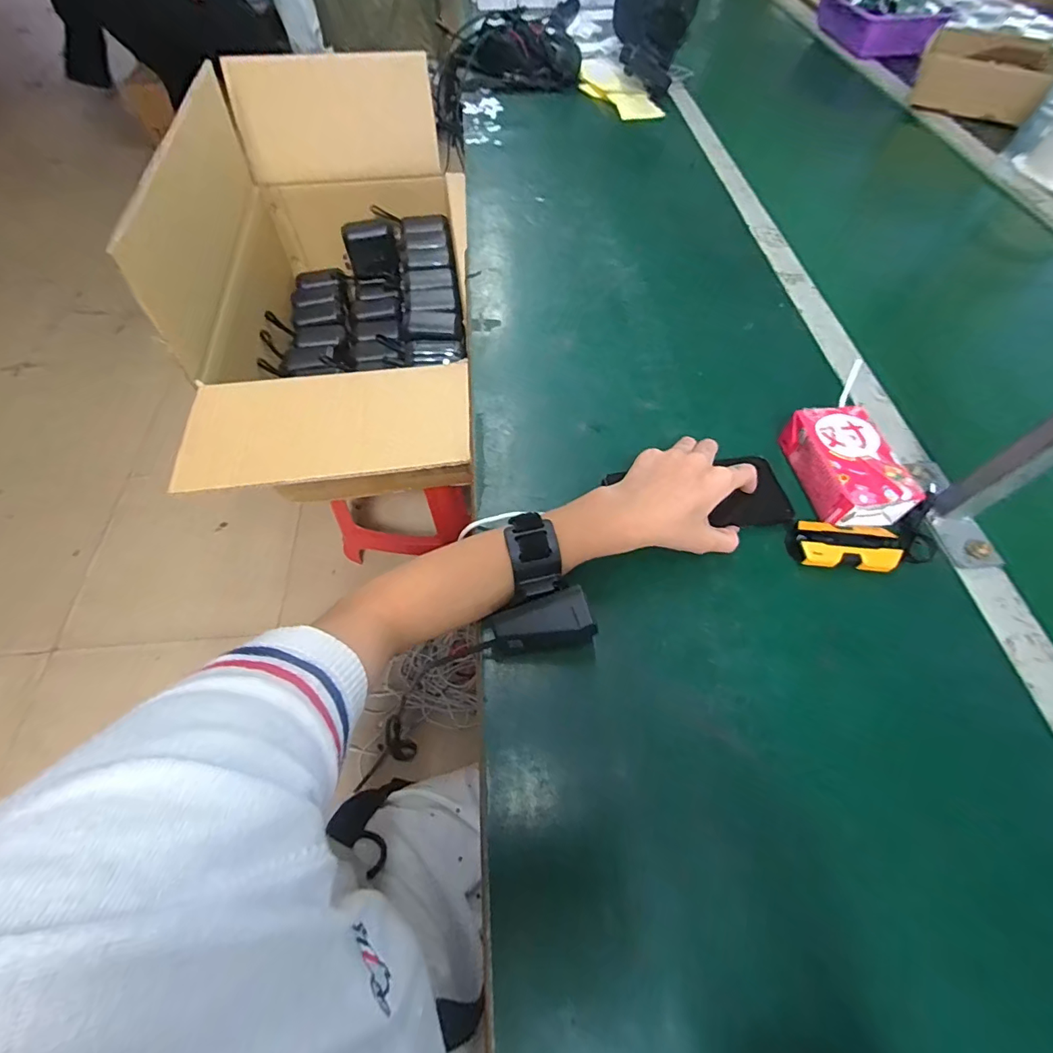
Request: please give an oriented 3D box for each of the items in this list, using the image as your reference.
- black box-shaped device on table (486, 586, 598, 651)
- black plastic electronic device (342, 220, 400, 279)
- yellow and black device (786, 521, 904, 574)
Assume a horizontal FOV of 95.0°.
[{"bbox_3d":[0.011,0.069,0.340,0.070,0.020,0.032,-15,59,9],"label":"black box-shaped device on table"},{"bbox_3d":[-0.287,-0.517,0.902,0.090,0.098,0.029,-11,60,-6],"label":"black plastic electronic device"},{"bbox_3d":[0.262,0.017,0.394,0.090,0.021,0.038,6,59,2],"label":"yellow and black device"}]

